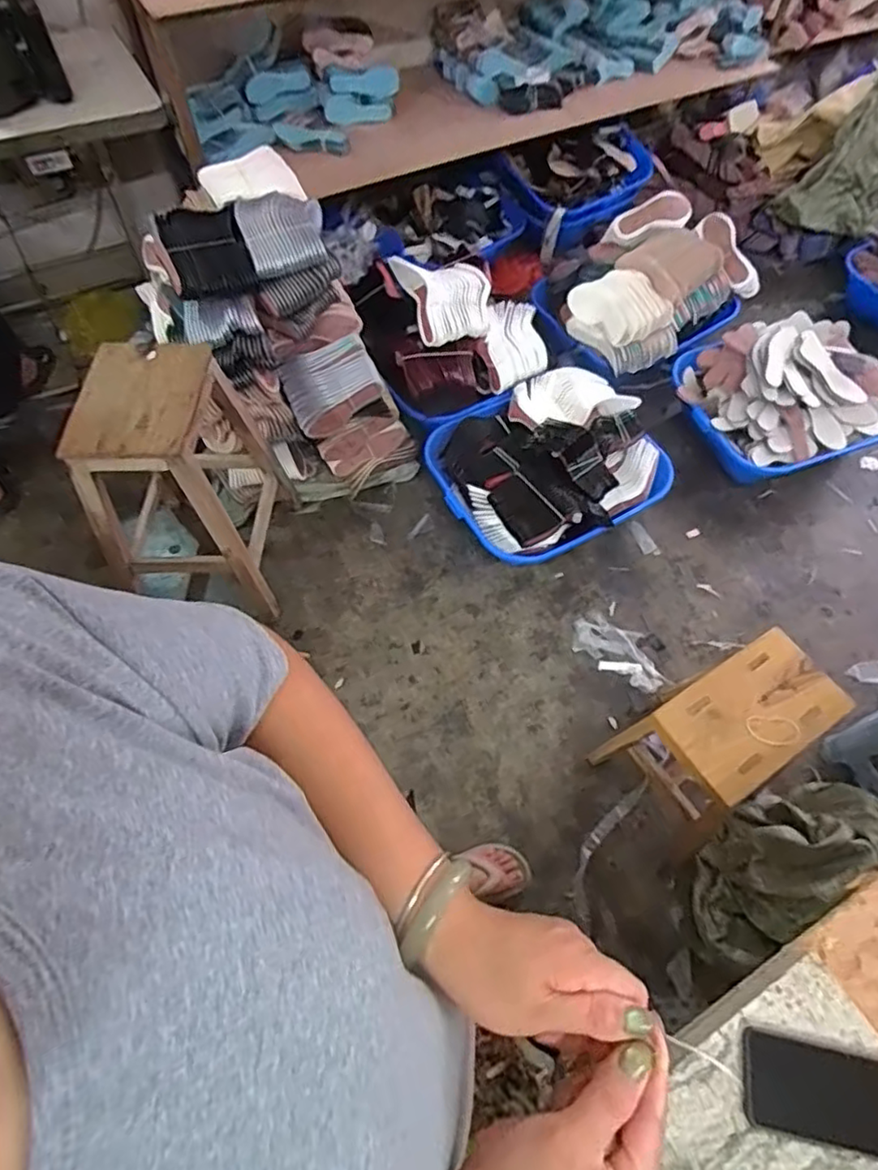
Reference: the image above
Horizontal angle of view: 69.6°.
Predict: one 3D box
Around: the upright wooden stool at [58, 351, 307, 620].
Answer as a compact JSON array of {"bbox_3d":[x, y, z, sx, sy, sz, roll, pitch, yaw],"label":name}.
[{"bbox_3d":[-0.576,-0.253,1.491,0.344,0.515,0.376,-7,60,-5],"label":"upright wooden stool"}]

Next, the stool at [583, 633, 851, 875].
[{"bbox_3d":[0.559,0.331,1.276,0.317,0.403,0.261,-27,64,-16],"label":"stool"}]

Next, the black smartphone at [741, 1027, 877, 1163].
[{"bbox_3d":[0.363,0.471,0.579,0.157,0.014,0.077,8,60,11],"label":"black smartphone"}]

